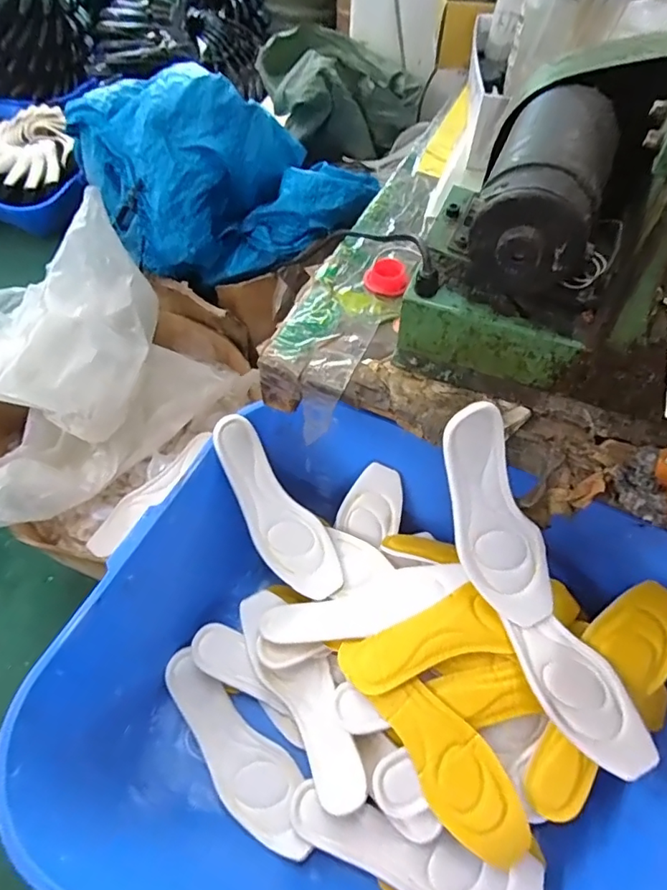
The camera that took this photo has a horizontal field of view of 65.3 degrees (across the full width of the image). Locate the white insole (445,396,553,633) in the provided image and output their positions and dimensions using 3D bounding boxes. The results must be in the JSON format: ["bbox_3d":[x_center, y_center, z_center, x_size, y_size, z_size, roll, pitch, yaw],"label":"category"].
[{"bbox_3d":[0.151,0.067,0.486,0.072,0.237,0.044,-34,27,-21],"label":"white insole"}]

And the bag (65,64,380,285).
[{"bbox_3d":[-0.169,-0.459,0.871,0.458,0.248,0.256,-13,57,-9],"label":"bag"}]

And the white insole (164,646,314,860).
[{"bbox_3d":[-0.110,0.336,0.577,0.075,0.032,0.236,-38,64,-23],"label":"white insole"}]

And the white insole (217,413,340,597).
[{"bbox_3d":[-0.072,0.076,0.626,0.075,0.026,0.235,-32,91,-20],"label":"white insole"}]

